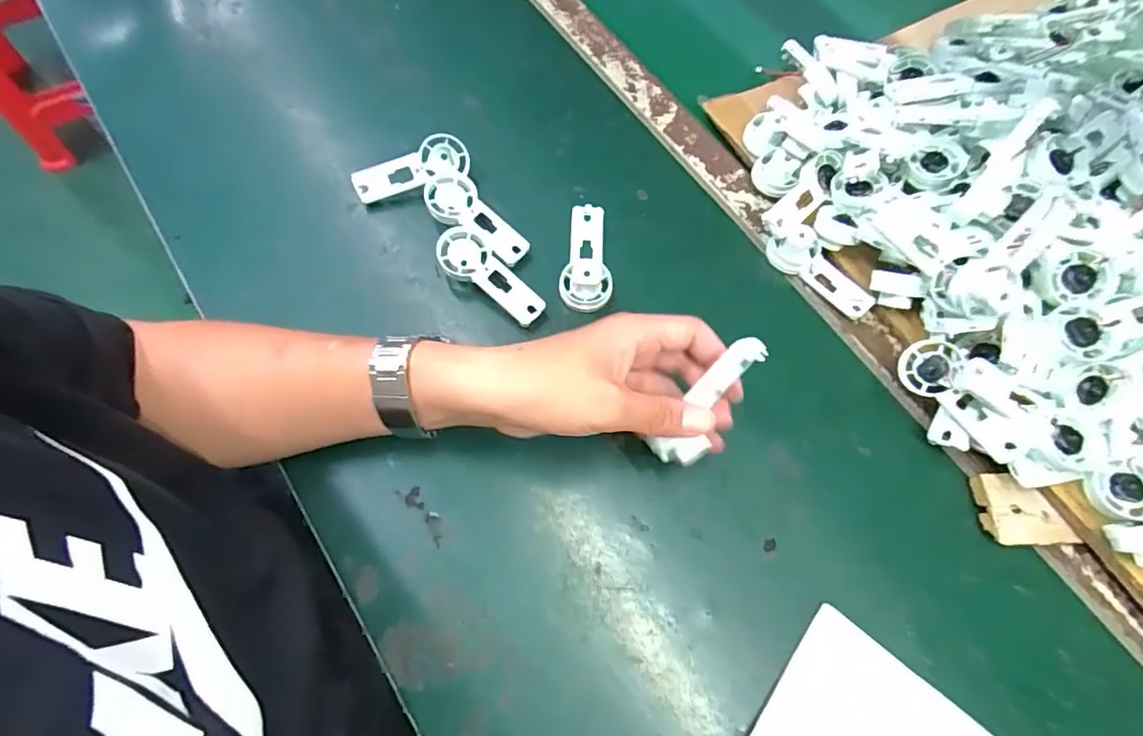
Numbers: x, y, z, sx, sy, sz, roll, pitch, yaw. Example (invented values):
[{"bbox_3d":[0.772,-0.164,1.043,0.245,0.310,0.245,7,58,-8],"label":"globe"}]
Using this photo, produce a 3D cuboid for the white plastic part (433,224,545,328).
[{"bbox_3d":[-0.063,-0.069,0.420,0.038,0.019,0.093,-41,76,-15],"label":"white plastic part"}]

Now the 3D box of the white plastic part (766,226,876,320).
[{"bbox_3d":[0.202,-0.080,0.442,0.091,0.024,0.032,41,74,13],"label":"white plastic part"}]

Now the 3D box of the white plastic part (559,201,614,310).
[{"bbox_3d":[0.014,-0.089,0.438,0.039,0.027,0.094,8,69,2],"label":"white plastic part"}]

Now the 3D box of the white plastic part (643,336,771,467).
[{"bbox_3d":[0.075,0.021,0.320,0.034,0.019,0.094,28,111,9],"label":"white plastic part"}]

